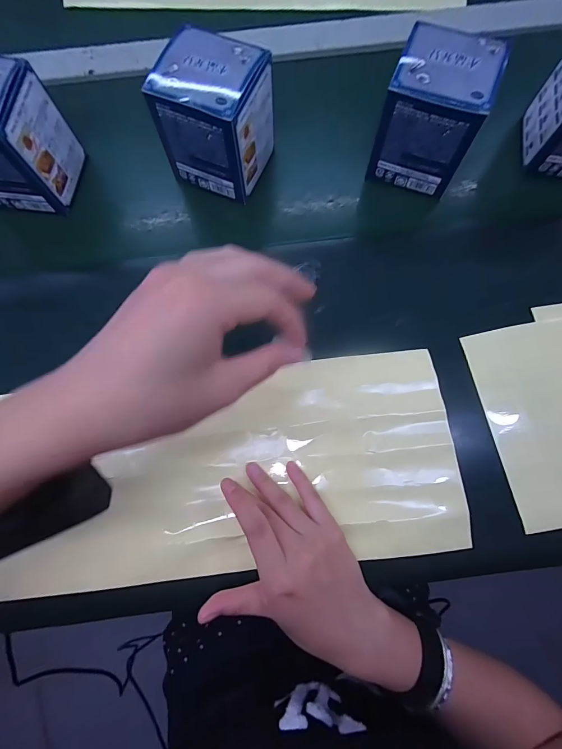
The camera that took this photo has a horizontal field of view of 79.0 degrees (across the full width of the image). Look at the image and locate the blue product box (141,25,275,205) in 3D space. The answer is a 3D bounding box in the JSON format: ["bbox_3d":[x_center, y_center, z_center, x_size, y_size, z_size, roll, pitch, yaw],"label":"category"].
[{"bbox_3d":[-0.059,-0.235,0.315,0.080,0.091,0.078,23,80,6],"label":"blue product box"}]

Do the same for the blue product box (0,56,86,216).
[{"bbox_3d":[-0.252,-0.216,0.311,0.081,0.090,0.080,6,78,2],"label":"blue product box"}]

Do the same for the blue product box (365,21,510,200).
[{"bbox_3d":[0.136,-0.233,0.312,0.079,0.094,0.071,22,79,6],"label":"blue product box"}]

